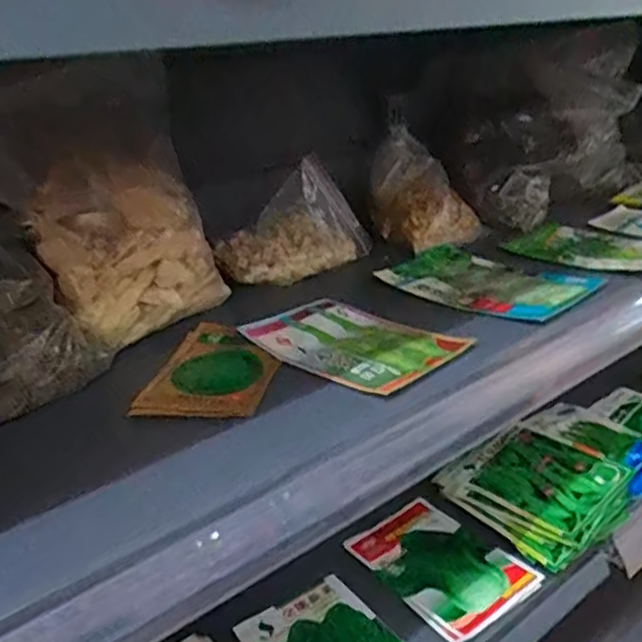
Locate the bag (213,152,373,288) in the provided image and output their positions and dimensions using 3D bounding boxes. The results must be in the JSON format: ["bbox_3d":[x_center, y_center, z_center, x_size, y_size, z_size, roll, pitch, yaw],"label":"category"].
[{"bbox_3d":[-0.031,-0.090,0.754,0.159,0.123,0.024,-40,13,-12],"label":"bag"}]

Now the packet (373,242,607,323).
[{"bbox_3d":[0.175,-0.044,0.700,0.154,0.018,0.218,-23,30,-36],"label":"packet"}]

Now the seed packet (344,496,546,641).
[{"bbox_3d":[0.132,0.278,0.759,0.132,0.015,0.189,-21,25,-30],"label":"seed packet"}]

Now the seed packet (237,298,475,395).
[{"bbox_3d":[0.026,0.017,0.576,0.177,0.010,0.124,18,32,40],"label":"seed packet"}]

